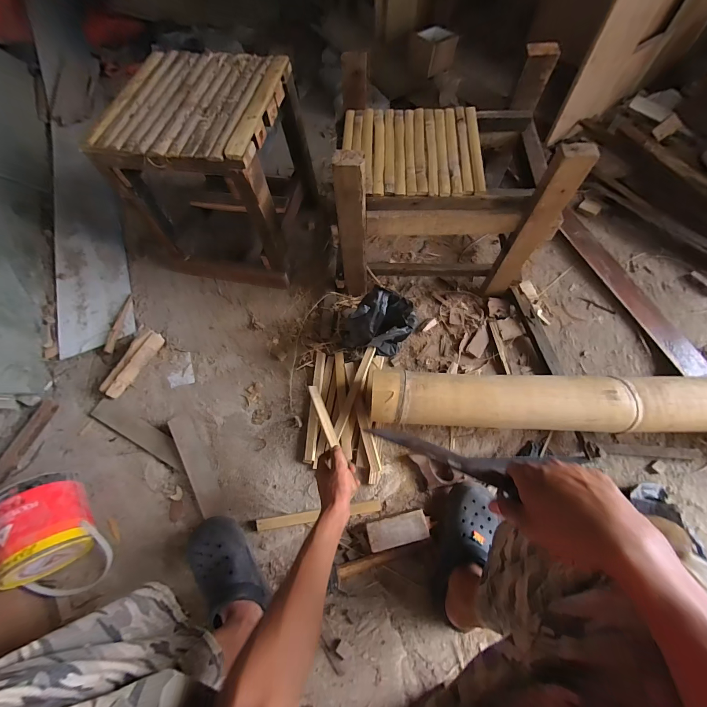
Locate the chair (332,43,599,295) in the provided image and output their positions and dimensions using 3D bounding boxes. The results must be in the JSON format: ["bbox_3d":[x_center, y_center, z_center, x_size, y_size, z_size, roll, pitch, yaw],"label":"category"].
[{"bbox_3d":[0.204,-0.405,0.770,0.460,0.355,0.347,2,67,2],"label":"chair"}]

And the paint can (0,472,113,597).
[{"bbox_3d":[-0.624,0.377,0.649,0.141,0.154,0.233,-23,68,-9],"label":"paint can"}]

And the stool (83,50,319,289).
[{"bbox_3d":[-0.365,-0.489,0.877,0.427,0.400,0.404,13,67,6],"label":"stool"}]

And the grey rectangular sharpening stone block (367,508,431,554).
[{"bbox_3d":[0.098,0.387,0.686,0.130,0.016,0.055,-13,67,-5],"label":"grey rectangular sharpening stone block"}]

